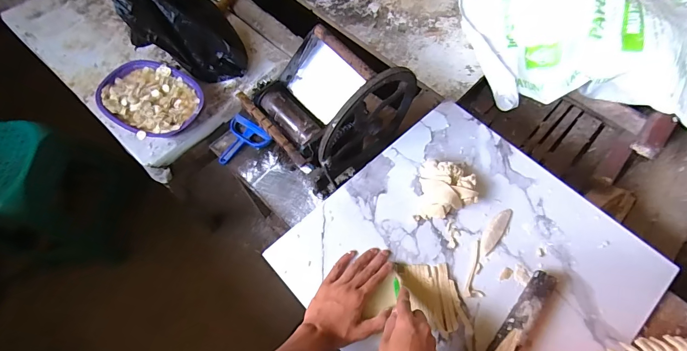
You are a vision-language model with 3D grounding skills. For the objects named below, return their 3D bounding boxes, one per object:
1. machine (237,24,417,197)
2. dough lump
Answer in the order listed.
[{"bbox_3d":[-0.030,-0.148,0.785,0.288,0.312,0.241,-38,71,-16],"label":"machine"},{"bbox_3d":[0.186,0.023,0.634,0.100,0.046,0.111,4,65,2],"label":"dough lump"}]

